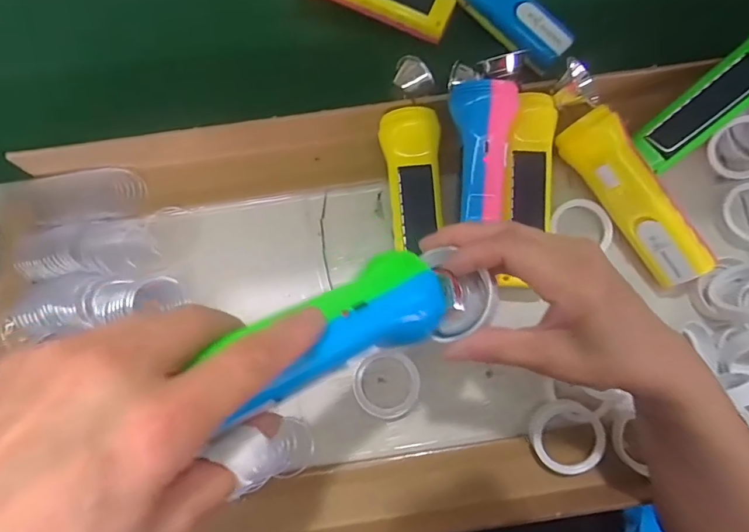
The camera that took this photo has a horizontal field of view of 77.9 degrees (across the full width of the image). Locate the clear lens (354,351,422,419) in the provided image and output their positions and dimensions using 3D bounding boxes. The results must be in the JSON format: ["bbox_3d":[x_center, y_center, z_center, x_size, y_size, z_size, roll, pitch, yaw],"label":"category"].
[{"bbox_3d":[0.011,0.100,0.384,0.052,0.012,0.054,0,79,0],"label":"clear lens"}]

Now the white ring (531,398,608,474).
[{"bbox_3d":[0.151,0.133,0.362,0.053,0.014,0.054,-8,69,20],"label":"white ring"}]

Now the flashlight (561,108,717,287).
[{"bbox_3d":[0.219,-0.059,0.383,0.038,0.053,0.155,-32,80,-6],"label":"flashlight"}]

